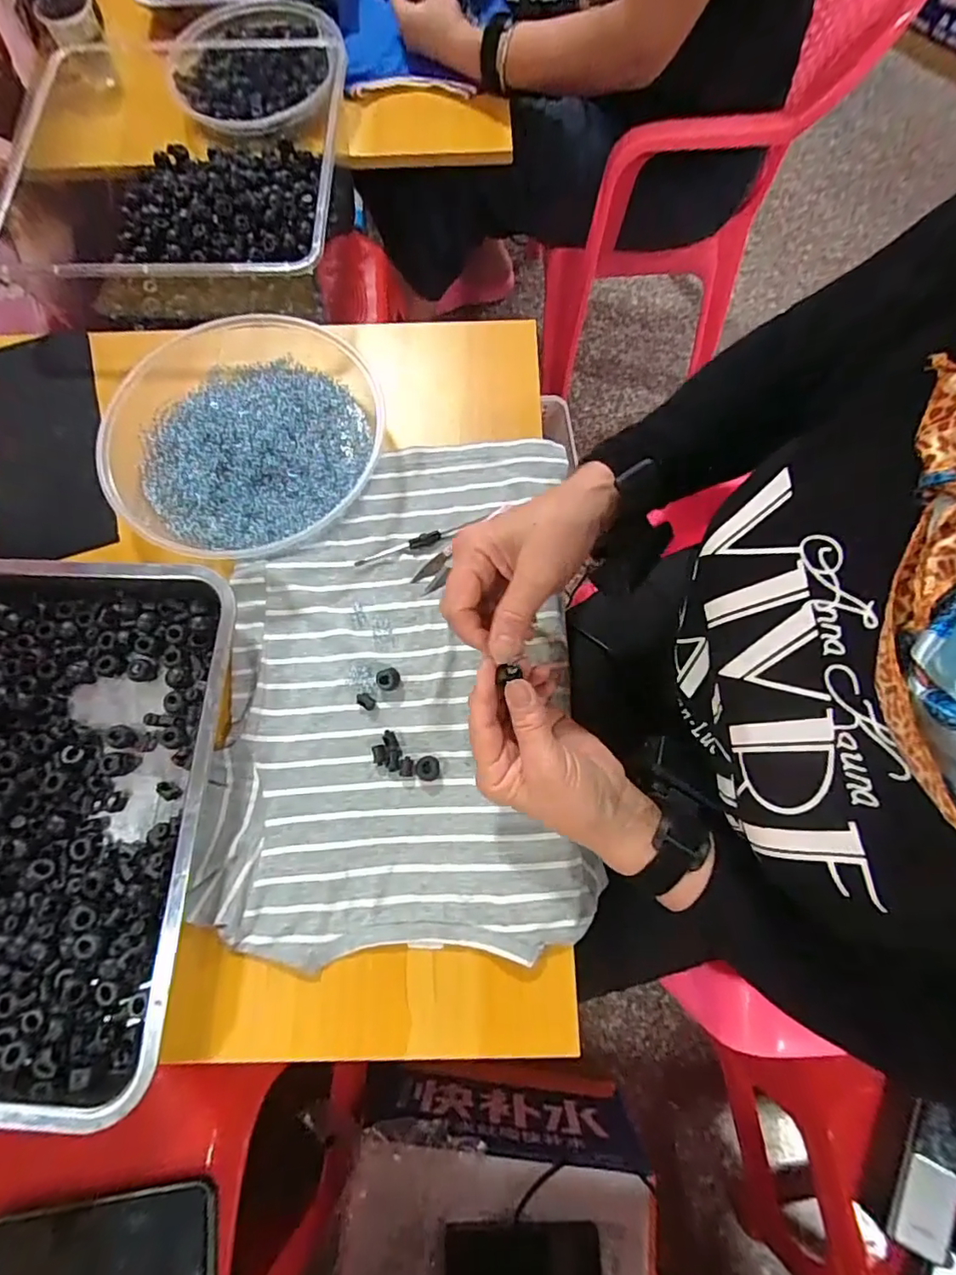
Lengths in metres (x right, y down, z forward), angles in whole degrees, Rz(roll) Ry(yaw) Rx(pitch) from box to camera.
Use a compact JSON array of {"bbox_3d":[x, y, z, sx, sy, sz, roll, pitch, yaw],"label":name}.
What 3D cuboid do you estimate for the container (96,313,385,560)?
[{"bbox_3d":[-0.204,-0.169,0.471,0.236,0.040,0.234,0,73,1],"label":"container"}]

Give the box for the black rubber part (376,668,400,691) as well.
[{"bbox_3d":[-0.067,0.031,0.420,0.017,0.011,0.016,0,73,1],"label":"black rubber part"}]

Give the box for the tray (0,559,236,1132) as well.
[{"bbox_3d":[-0.322,0.113,0.381,0.273,0.039,0.337,3,73,2],"label":"tray"}]

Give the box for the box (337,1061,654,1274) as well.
[{"bbox_3d":[0.020,0.680,0.666,0.335,0.179,0.221,6,73,3],"label":"box"}]

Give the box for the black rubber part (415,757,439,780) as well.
[{"bbox_3d":[-0.036,0.094,0.402,0.017,0.011,0.017,0,73,1],"label":"black rubber part"}]

